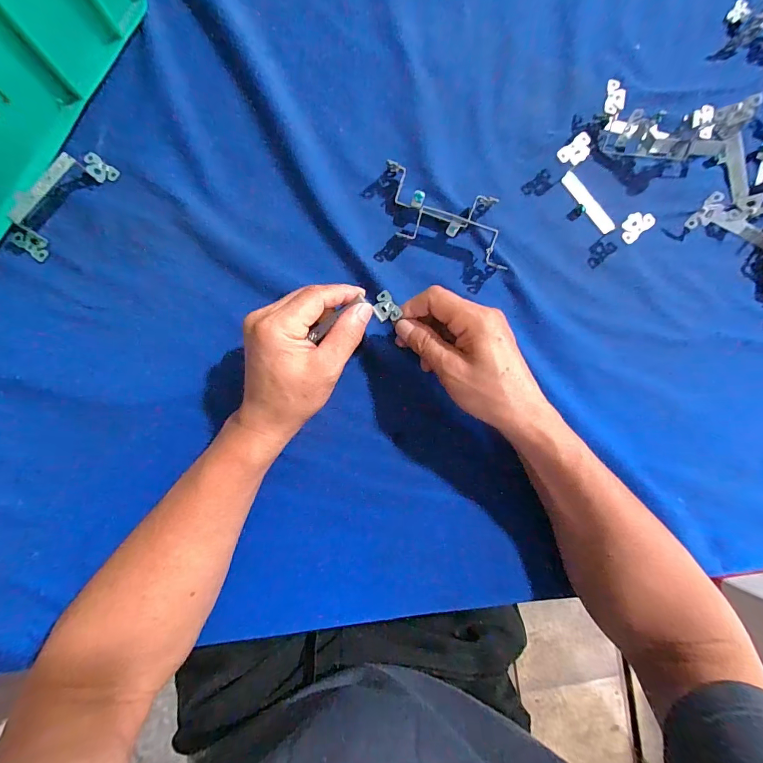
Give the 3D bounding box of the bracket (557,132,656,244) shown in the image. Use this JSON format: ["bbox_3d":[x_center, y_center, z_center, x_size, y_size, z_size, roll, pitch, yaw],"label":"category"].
[{"bbox_3d":[0.206,-0.177,0.356,0.029,0.030,0.106,-40,90,-5],"label":"bracket"}]

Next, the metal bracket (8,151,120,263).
[{"bbox_3d":[-0.284,-0.160,0.324,0.030,0.032,0.105,36,85,-1],"label":"metal bracket"}]

